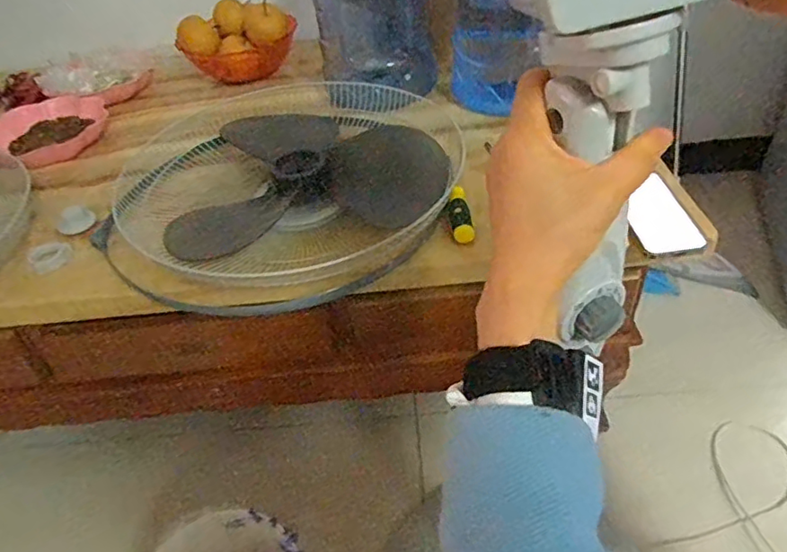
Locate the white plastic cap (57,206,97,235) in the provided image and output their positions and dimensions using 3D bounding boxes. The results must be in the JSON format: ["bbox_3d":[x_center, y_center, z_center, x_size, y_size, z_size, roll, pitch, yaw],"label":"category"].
[{"bbox_3d":[-0.436,-0.077,0.774,0.047,0.016,0.054,-30,47,-24],"label":"white plastic cap"}]

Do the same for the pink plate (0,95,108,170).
[{"bbox_3d":[-0.572,-0.248,0.953,0.205,0.034,0.187,-4,42,3],"label":"pink plate"}]

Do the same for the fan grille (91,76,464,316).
[{"bbox_3d":[-0.162,-0.161,0.827,0.483,0.083,0.544,-6,42,1],"label":"fan grille"}]

